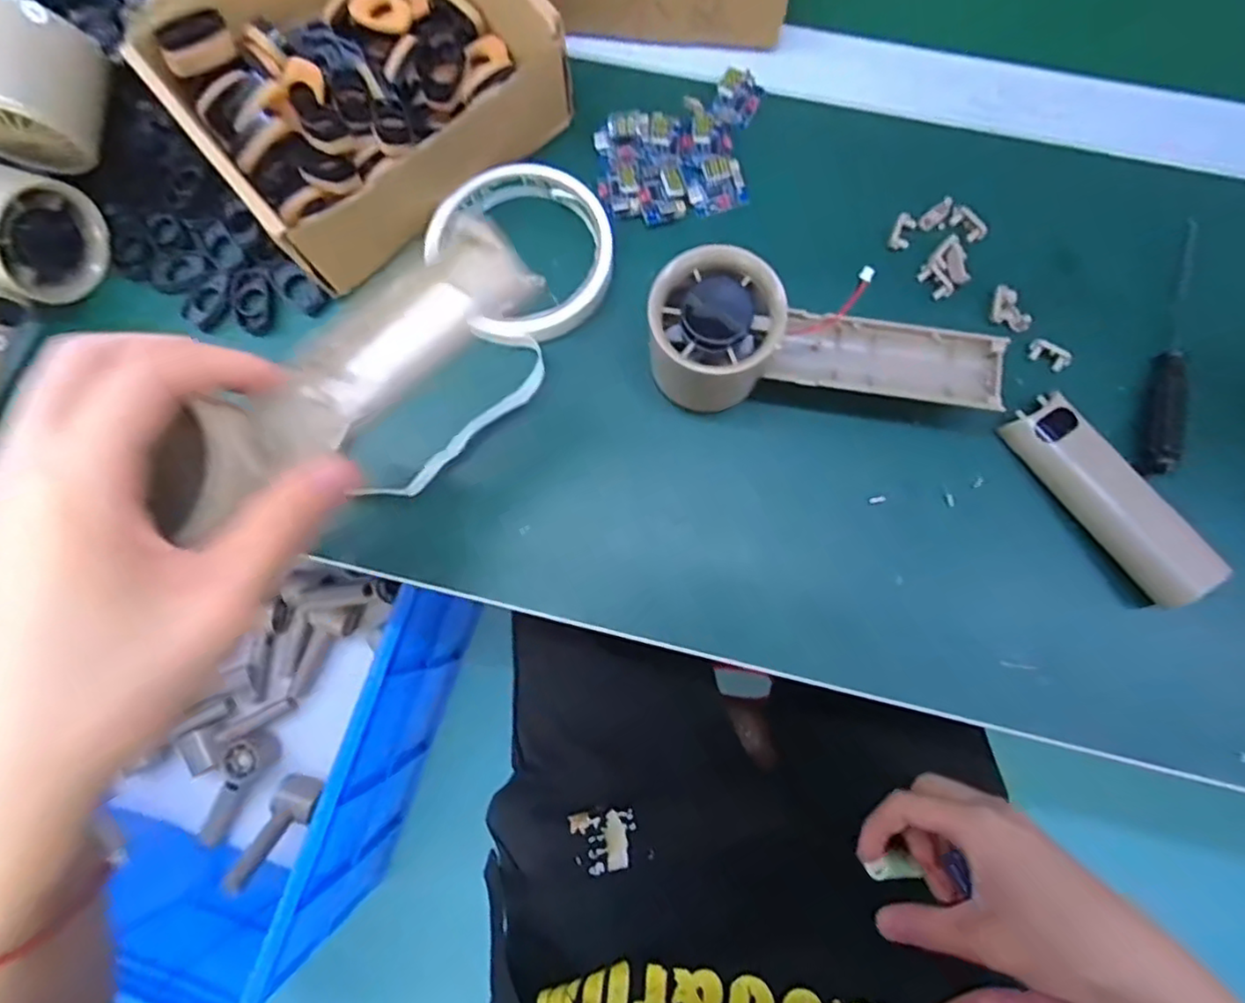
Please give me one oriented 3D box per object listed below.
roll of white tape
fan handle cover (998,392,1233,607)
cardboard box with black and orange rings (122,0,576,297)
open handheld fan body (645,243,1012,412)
[{"bbox_3d":[-0.050,-0.128,0.326,0.085,0.012,0.093,0,79,1],"label":"roll of white tape"},{"bbox_3d":[0.224,-0.001,0.296,0.031,0.020,0.105,-34,80,-5],"label":"fan handle cover"},{"bbox_3d":[-0.128,-0.217,0.324,0.174,0.051,0.152,-41,81,-6],"label":"cardboard box with black and orange rings"},{"bbox_3d":[0.092,-0.073,0.292,0.155,0.051,0.053,3,79,2],"label":"open handheld fan body"}]

